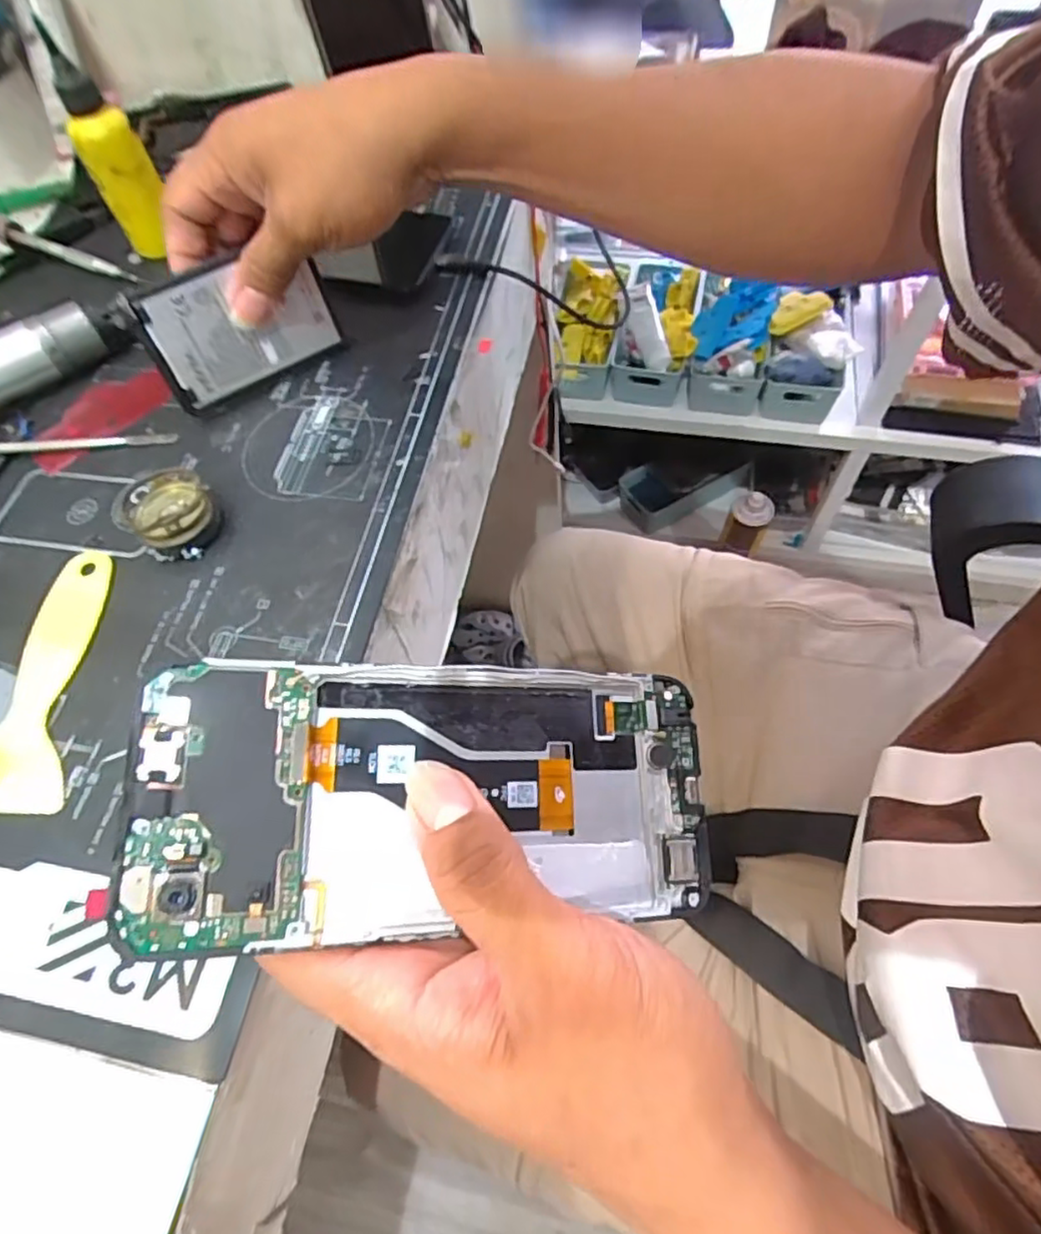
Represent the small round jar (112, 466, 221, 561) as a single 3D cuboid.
[{"bbox_3d":[-0.169,-0.050,0.321,0.040,0.024,0.042,-2,62,3],"label":"small round jar"}]

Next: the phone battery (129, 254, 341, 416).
[{"bbox_3d":[-0.144,-0.152,0.345,0.092,0.059,0.005,-31,48,-13],"label":"phone battery"}]

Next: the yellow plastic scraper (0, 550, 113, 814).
[{"bbox_3d":[-0.213,0.024,0.295,0.050,0.004,0.122,-1,62,4],"label":"yellow plastic scraper"}]

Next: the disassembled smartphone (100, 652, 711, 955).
[{"bbox_3d":[-0.020,0.050,0.188,0.159,0.008,0.072,4,73,-18],"label":"disassembled smartphone"}]

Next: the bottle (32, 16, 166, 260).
[{"bbox_3d":[-0.236,-0.267,0.389,0.033,0.108,0.027,-32,64,-13],"label":"bottle"}]

